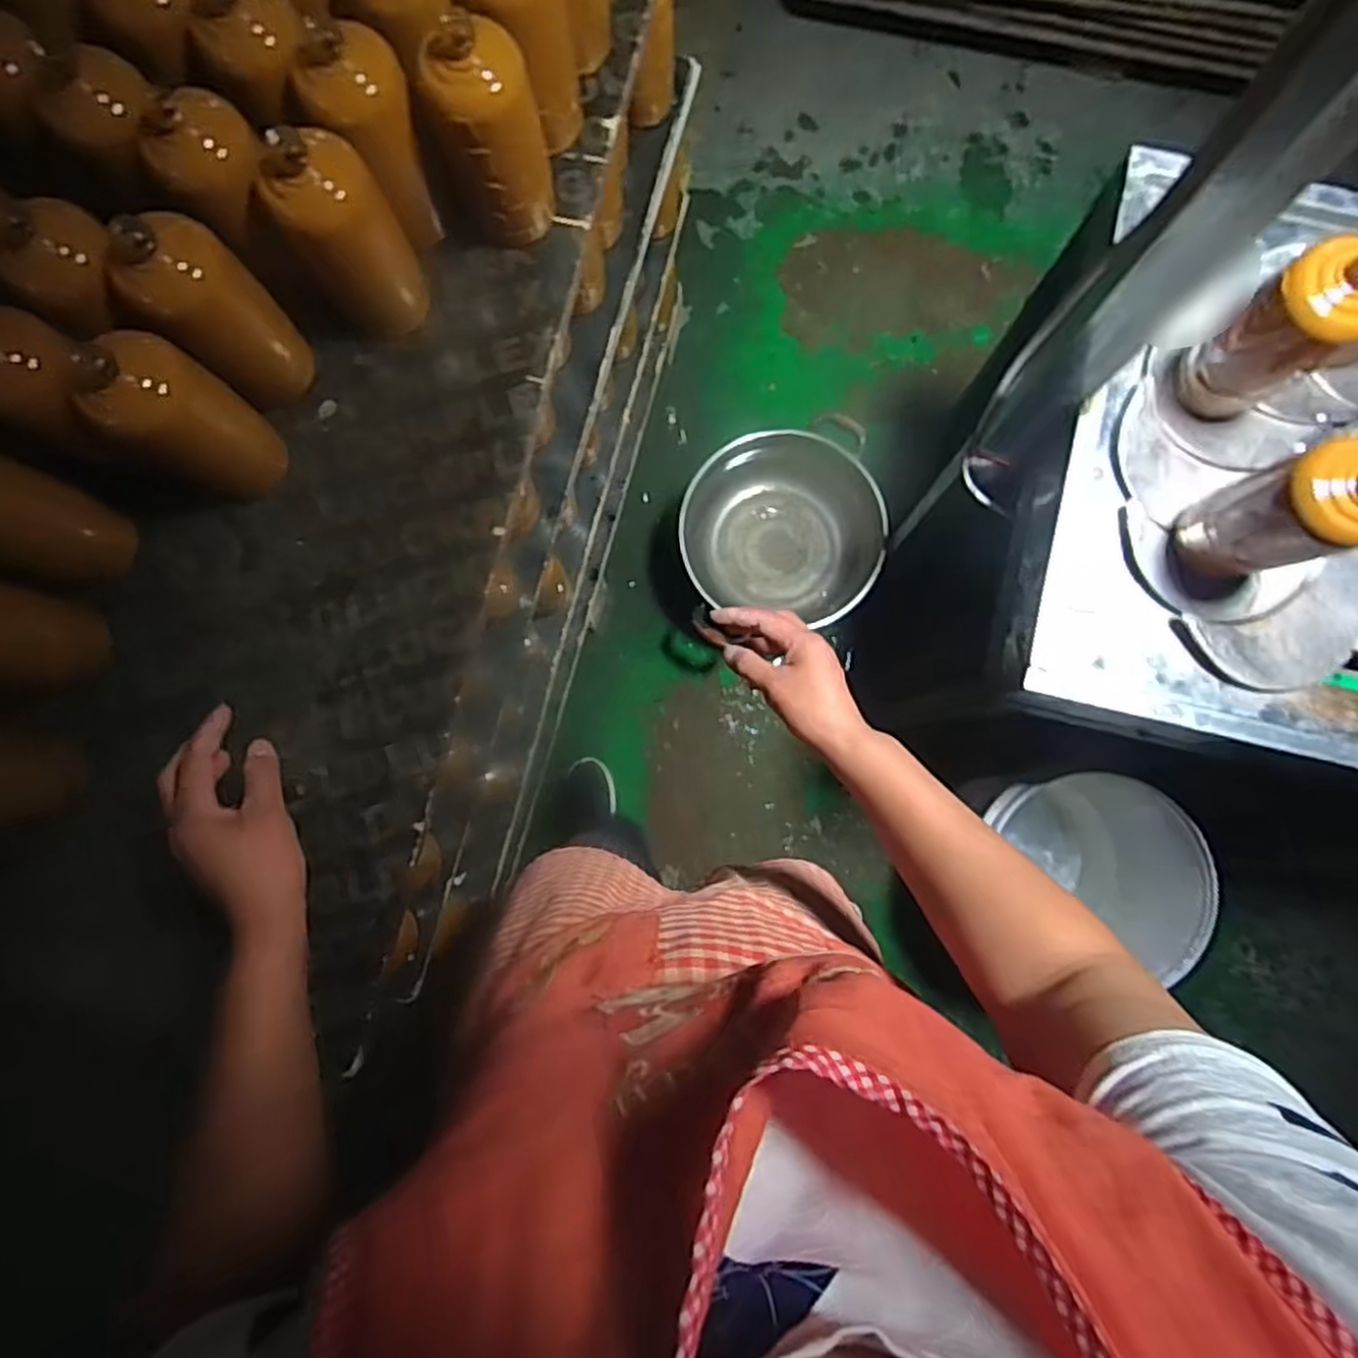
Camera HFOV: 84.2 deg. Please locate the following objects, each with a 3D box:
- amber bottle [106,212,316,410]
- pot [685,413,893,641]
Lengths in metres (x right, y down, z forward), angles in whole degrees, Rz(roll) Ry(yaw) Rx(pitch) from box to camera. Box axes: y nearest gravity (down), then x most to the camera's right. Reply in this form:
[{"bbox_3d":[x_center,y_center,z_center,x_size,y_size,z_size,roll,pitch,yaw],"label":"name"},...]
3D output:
[{"bbox_3d":[-0.372,-0.290,0.613,0.082,0.155,0.091,43,84,3],"label":"amber bottle"},{"bbox_3d":[0.167,-0.253,1.250,0.316,0.161,0.316,0,84,-2],"label":"pot"}]

